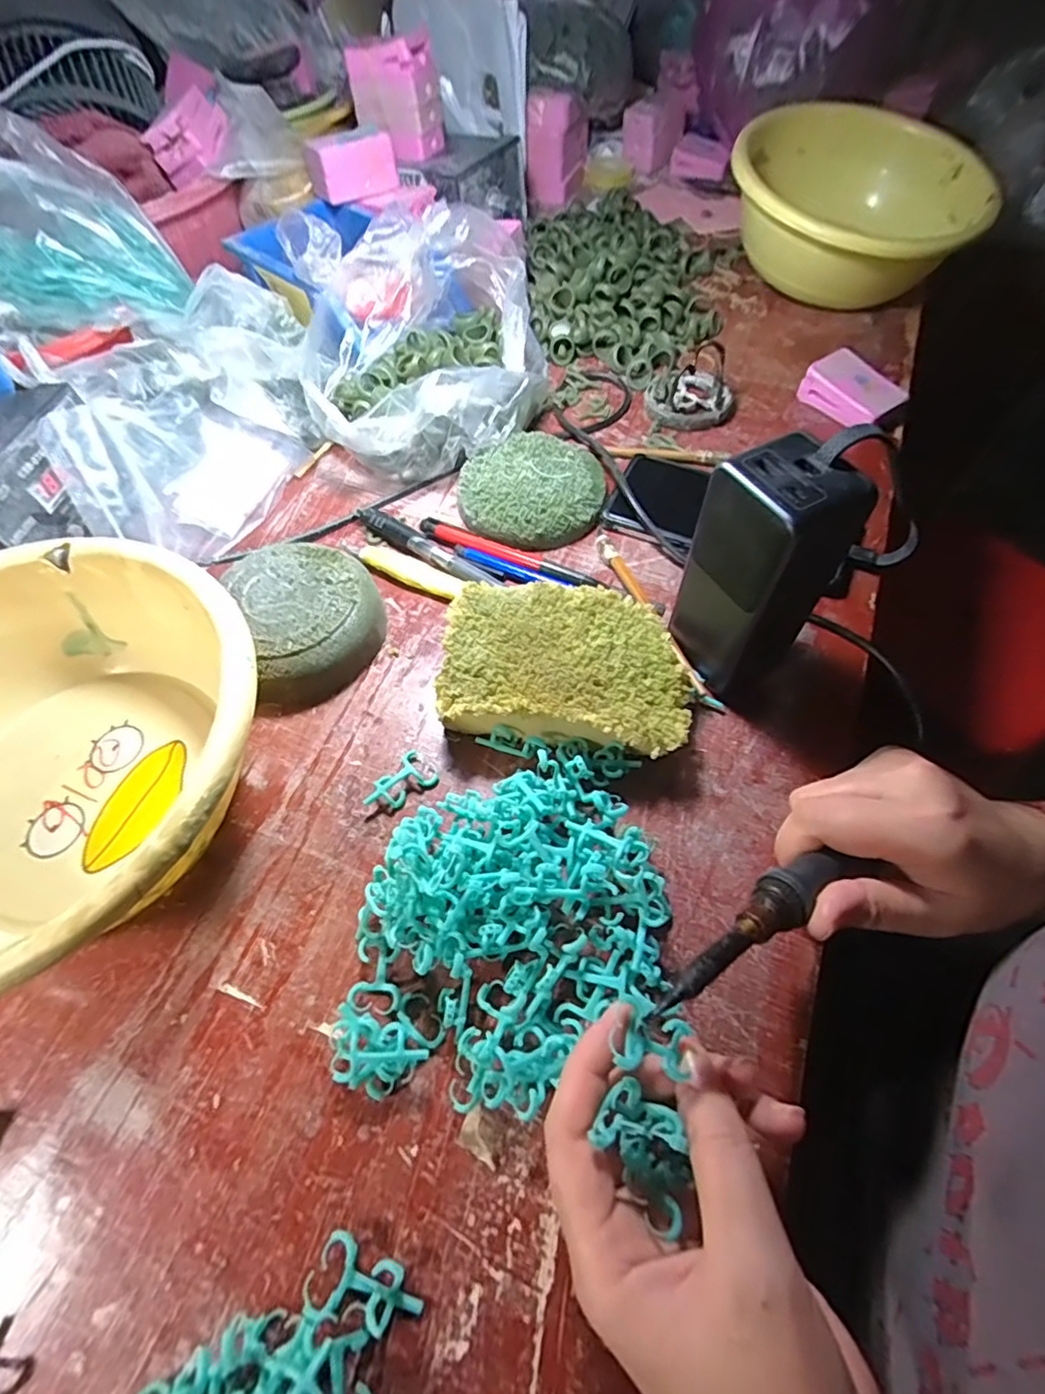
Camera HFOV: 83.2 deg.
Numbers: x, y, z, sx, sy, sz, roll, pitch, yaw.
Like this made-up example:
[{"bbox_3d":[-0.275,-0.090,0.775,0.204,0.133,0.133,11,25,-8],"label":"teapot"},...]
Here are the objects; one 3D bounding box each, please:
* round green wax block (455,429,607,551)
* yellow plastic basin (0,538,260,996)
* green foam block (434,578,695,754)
[{"bbox_3d":[0.007,-0.152,0.427,0.101,0.020,0.101,0,60,0],"label":"round green wax block"},{"bbox_3d":[-0.236,0.032,0.290,0.218,0.077,0.219,0,60,0],"label":"yellow plastic basin"},{"bbox_3d":[0.023,-0.015,0.333,0.134,0.040,0.094,8,60,5],"label":"green foam block"}]

